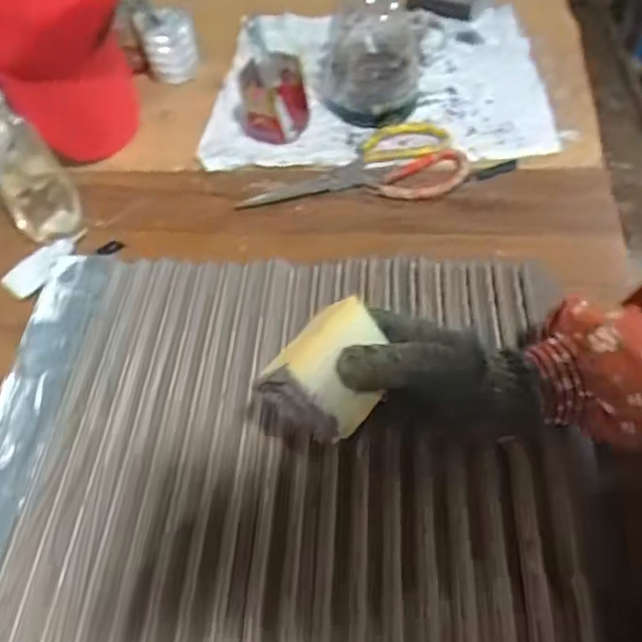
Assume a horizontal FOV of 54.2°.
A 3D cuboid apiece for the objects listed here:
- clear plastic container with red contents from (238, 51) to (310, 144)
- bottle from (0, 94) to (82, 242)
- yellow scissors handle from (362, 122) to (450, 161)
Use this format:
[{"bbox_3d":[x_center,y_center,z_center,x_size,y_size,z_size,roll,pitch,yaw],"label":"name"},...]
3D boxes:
[{"bbox_3d":[-0.054,-0.252,0.699,0.075,0.071,0.096,-8,52,0],"label":"clear plastic container with red contents"},{"bbox_3d":[-0.281,-0.149,0.588,0.065,0.164,0.065,-28,55,-16],"label":"bottle"},{"bbox_3d":[0.092,-0.196,0.687,0.096,0.009,0.058,-10,52,-2],"label":"yellow scissors handle"}]

